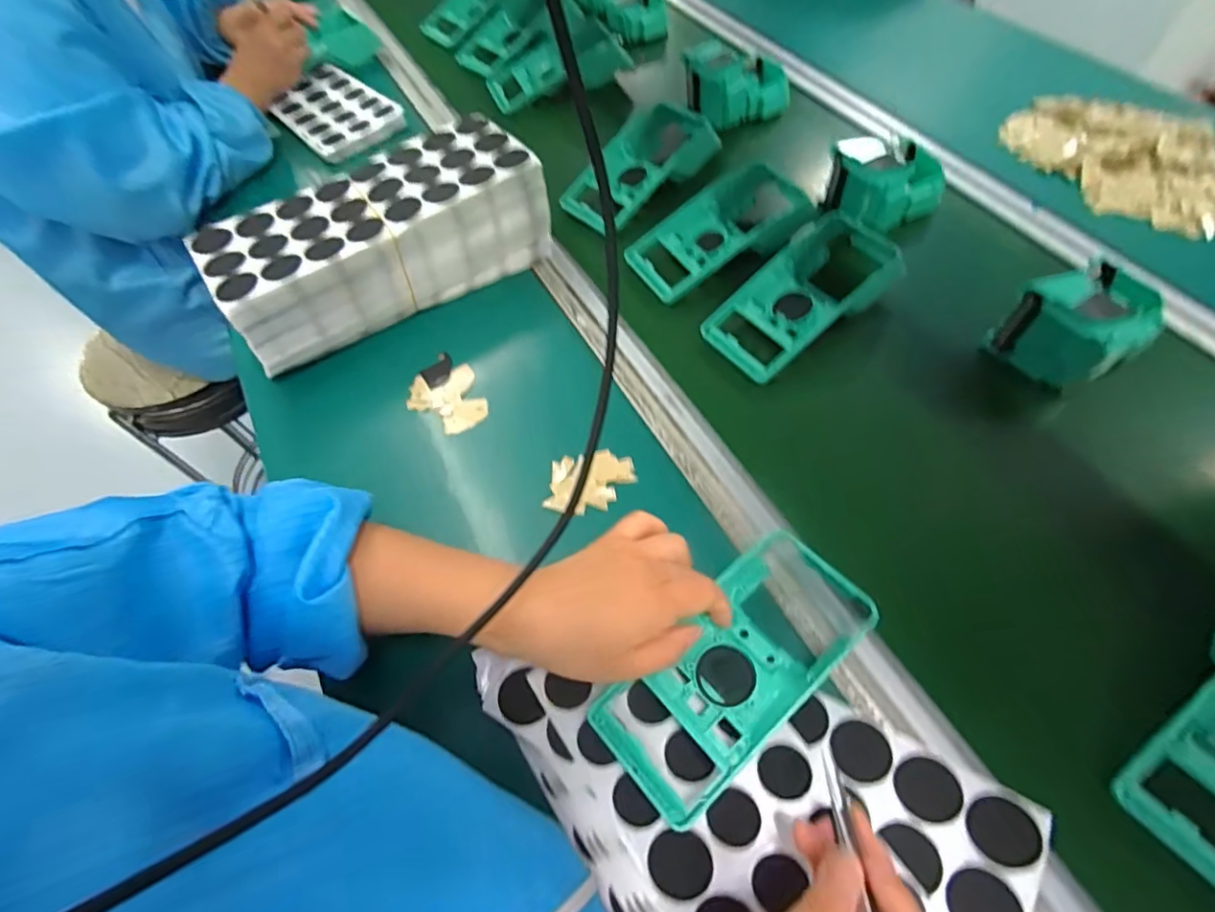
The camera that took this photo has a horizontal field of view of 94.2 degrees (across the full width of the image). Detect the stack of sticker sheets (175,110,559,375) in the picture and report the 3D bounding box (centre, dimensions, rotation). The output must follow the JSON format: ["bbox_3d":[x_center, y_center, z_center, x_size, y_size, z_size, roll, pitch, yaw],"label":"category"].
[{"bbox_3d":[-0.214,-0.211,0.539,0.300,0.084,0.124,-31,61,-13],"label":"stack of sticker sheets"}]

